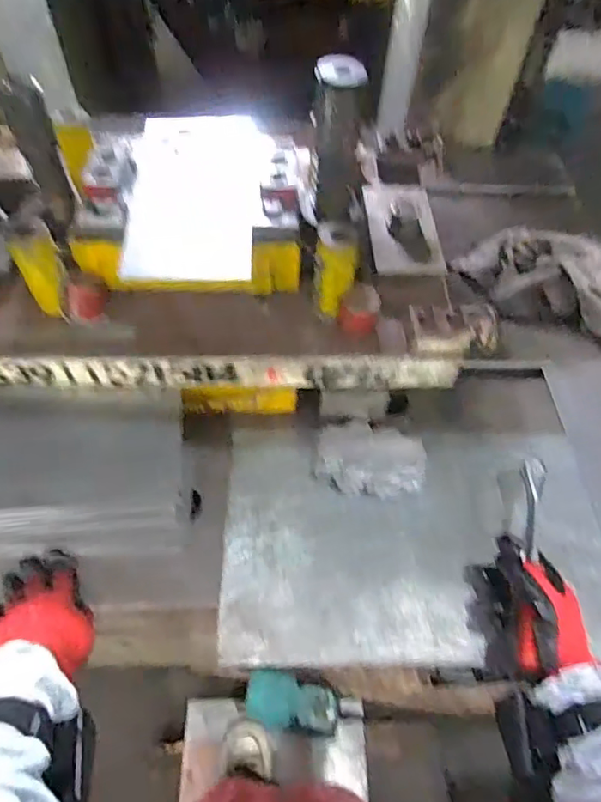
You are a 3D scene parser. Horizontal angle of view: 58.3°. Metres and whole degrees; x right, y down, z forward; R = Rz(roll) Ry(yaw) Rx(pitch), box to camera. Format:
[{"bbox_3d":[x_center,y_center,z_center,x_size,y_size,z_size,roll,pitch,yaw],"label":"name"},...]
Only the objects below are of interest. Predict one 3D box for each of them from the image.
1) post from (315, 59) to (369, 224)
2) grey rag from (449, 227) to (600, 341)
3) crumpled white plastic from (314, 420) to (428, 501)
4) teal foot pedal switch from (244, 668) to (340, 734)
[{"bbox_3d":[0.038,-0.258,0.558,0.052,0.155,0.038,10,56,4],"label":"post"},{"bbox_3d":[0.383,-0.172,0.767,0.303,0.083,0.146,25,58,14],"label":"grey rag"},{"bbox_3d":[0.082,0.066,0.619,0.121,0.028,0.079,4,56,-1],"label":"crumpled white plastic"},{"bbox_3d":[-0.011,0.643,1.140,0.225,0.062,0.099,22,56,-11],"label":"teal foot pedal switch"}]

